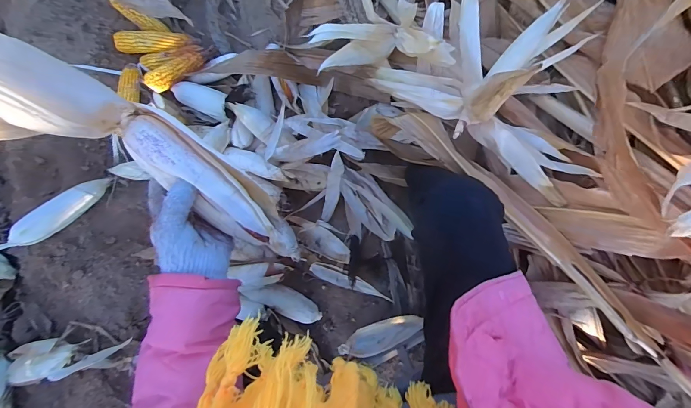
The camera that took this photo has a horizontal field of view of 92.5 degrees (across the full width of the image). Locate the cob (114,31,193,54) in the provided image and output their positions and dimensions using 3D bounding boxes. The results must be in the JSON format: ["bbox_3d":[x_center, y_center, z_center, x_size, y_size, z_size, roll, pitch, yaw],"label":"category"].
[{"bbox_3d":[-0.494,-0.422,0.856,0.176,0.052,0.063,1,81,1],"label":"cob"}]

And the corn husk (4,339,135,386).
[{"bbox_3d":[-0.594,0.320,0.690,0.301,0.064,0.084,-15,81,-1],"label":"corn husk"}]

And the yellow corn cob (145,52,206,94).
[{"bbox_3d":[-0.427,-0.339,0.826,0.158,0.041,0.055,-31,82,-3],"label":"yellow corn cob"}]

